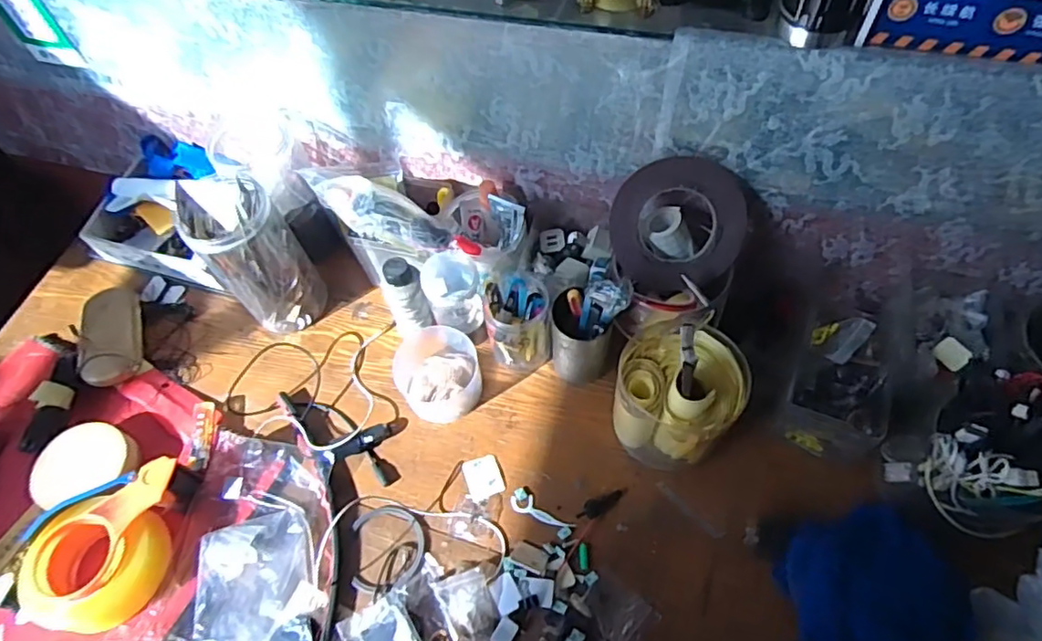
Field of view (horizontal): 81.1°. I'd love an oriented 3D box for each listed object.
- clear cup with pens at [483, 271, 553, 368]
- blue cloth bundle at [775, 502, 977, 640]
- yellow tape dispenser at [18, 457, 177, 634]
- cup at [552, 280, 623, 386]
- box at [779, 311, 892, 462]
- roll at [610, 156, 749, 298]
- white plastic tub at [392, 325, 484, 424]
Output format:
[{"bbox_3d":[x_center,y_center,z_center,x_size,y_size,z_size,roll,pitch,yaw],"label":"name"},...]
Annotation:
[{"bbox_3d":[-0.001,0.004,0.696,0.069,0.116,0.063,-2,58,2],"label":"clear cup with pens"},{"bbox_3d":[0.326,0.267,0.552,0.143,0.045,0.178,-15,58,-6],"label":"blue cloth bundle"},{"bbox_3d":[-0.431,0.223,0.616,0.134,0.056,0.158,1,58,4],"label":"yellow tape dispenser"},{"bbox_3d":[0.070,0.009,0.672,0.073,0.165,0.059,1,58,4],"label":"cup"},{"bbox_3d":[0.341,0.065,0.644,0.107,0.077,0.144,22,62,16],"label":"box"},{"bbox_3d":[0.164,-0.095,0.645,0.134,0.146,0.022,7,18,10],"label":"roll"},{"bbox_3d":[-0.097,0.059,0.714,0.093,0.053,0.108,-29,61,-14],"label":"white plastic tub"}]

